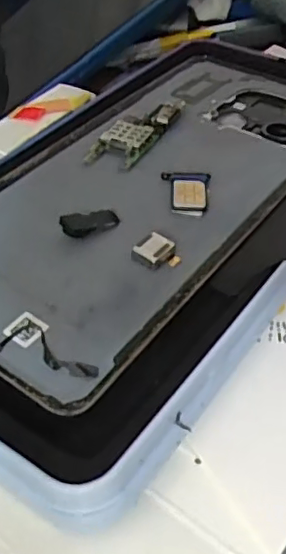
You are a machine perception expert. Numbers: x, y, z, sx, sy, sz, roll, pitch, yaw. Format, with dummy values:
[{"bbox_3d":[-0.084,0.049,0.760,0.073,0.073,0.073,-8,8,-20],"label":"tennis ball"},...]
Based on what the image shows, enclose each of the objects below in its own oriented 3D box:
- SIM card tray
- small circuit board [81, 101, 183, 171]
[{"bbox_3d":[0.013,-0.025,0.172,0.014,0.005,0.018,0,46,-1],"label":"SIM card tray"},{"bbox_3d":[-0.001,-0.049,0.195,0.016,0.006,0.043,24,50,20],"label":"small circuit board"}]

